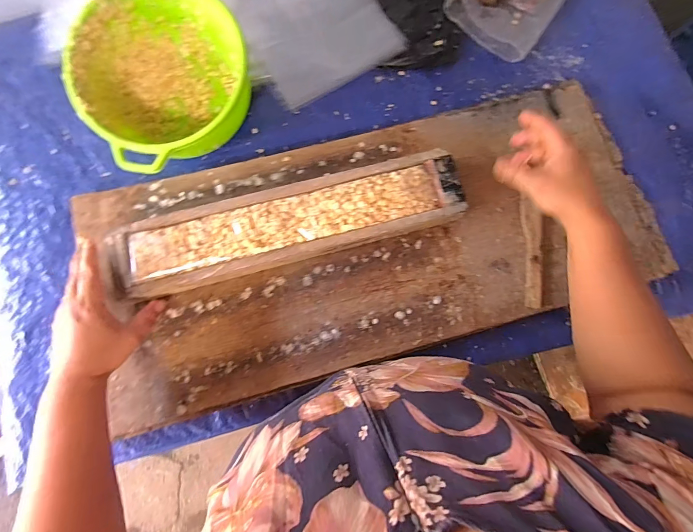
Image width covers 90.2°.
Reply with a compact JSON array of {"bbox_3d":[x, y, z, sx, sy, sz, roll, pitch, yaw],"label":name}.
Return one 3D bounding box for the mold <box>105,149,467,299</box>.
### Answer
[{"bbox_3d":[-0.064,-0.053,0.421,0.415,0.028,0.092,-15,79,-5],"label":"mold"}]

